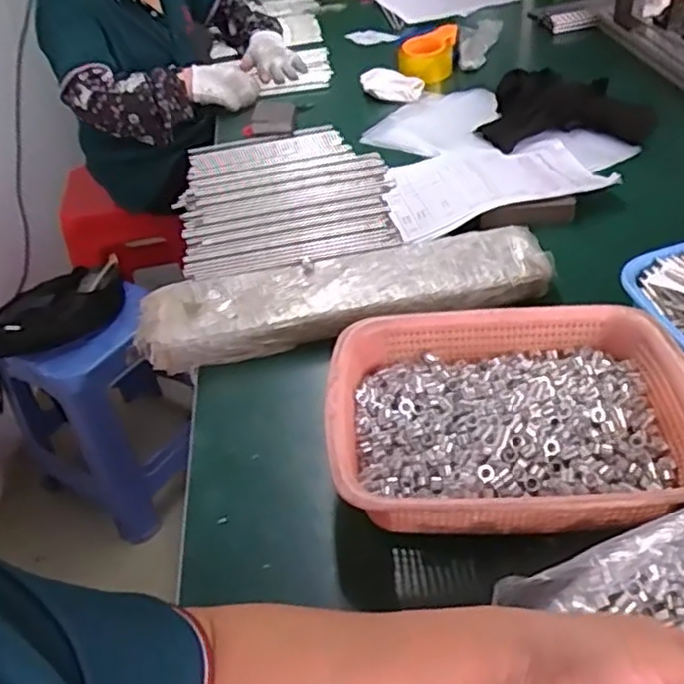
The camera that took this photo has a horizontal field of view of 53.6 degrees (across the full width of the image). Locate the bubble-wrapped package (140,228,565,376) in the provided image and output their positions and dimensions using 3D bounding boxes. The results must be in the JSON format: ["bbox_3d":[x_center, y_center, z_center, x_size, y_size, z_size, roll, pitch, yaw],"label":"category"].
[{"bbox_3d":[0.002,-0.055,0.753,0.444,0.045,0.109,-11,41,-3],"label":"bubble-wrapped package"}]

